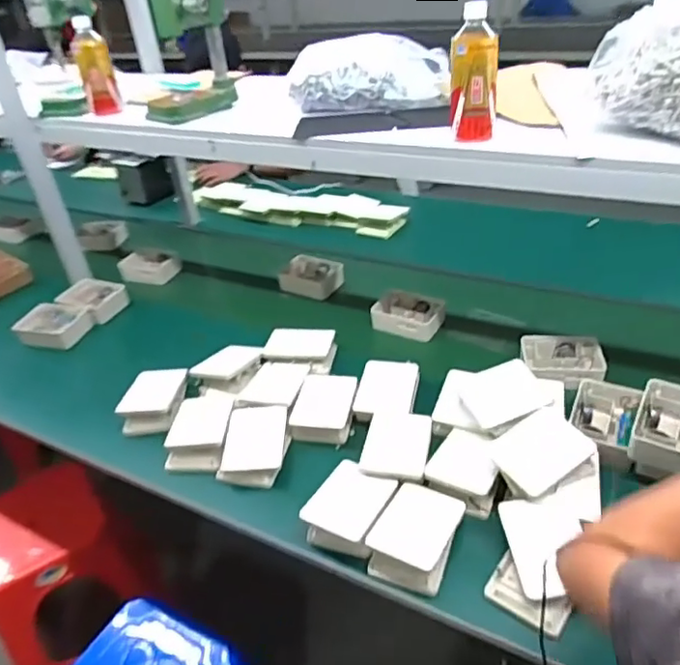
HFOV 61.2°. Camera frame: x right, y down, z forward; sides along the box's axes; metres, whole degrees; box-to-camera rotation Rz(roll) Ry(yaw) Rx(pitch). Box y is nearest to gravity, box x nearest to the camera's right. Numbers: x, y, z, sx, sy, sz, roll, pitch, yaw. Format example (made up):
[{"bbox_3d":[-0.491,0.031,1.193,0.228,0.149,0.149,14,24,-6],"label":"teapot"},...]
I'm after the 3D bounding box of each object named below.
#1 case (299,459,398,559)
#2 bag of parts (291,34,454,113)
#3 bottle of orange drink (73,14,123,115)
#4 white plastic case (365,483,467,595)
[{"bbox_3d":[0.017,0.268,0.875,0.100,0.059,0.127,12,39,24],"label":"case"},{"bbox_3d":[0.060,-0.492,1.097,0.287,0.109,0.169,-3,35,4],"label":"bag of parts"},{"bbox_3d":[-0.502,-0.544,1.186,0.056,0.185,0.052,-8,35,-3],"label":"bottle of orange drink"},{"bbox_3d":[0.109,0.287,0.827,0.105,0.046,0.150,13,40,25],"label":"white plastic case"}]

